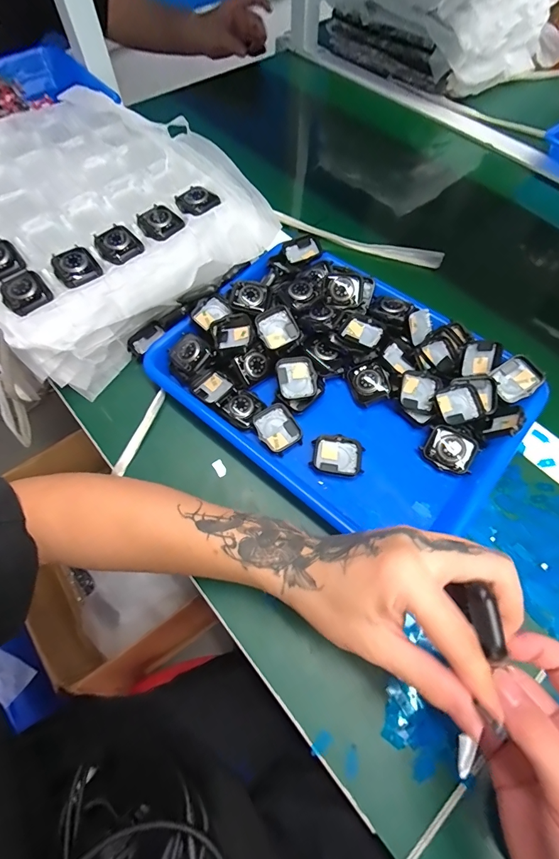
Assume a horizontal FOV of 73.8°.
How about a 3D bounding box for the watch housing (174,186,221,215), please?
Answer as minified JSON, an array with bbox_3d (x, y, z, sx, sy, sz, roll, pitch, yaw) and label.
[{"bbox_3d":[-0.091,-0.249,0.404,0.036,0.008,0.048,-37,69,-17],"label":"watch housing"}]

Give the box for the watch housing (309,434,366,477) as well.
[{"bbox_3d":[0.054,0.025,0.347,0.047,0.009,0.036,11,64,5],"label":"watch housing"}]

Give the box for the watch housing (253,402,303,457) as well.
[{"bbox_3d":[-0.002,-0.001,0.355,0.038,0.009,0.044,-32,68,-15],"label":"watch housing"}]

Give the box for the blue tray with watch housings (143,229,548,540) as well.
[{"bbox_3d":[0.059,-0.053,0.368,0.331,0.043,0.241,37,69,17],"label":"blue tray with watch housings"}]

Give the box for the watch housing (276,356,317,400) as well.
[{"bbox_3d":[0.018,-0.051,0.371,0.037,0.011,0.041,-8,76,-14],"label":"watch housing"}]

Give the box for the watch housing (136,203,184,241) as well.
[{"bbox_3d":[-0.126,-0.220,0.396,0.041,0.010,0.048,-34,68,-15],"label":"watch housing"}]

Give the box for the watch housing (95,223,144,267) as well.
[{"bbox_3d":[-0.165,-0.191,0.381,0.041,0.008,0.051,-40,70,-17],"label":"watch housing"}]

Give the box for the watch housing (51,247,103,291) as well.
[{"bbox_3d":[-0.201,-0.161,0.368,0.039,0.011,0.048,-34,68,-15],"label":"watch housing"}]

